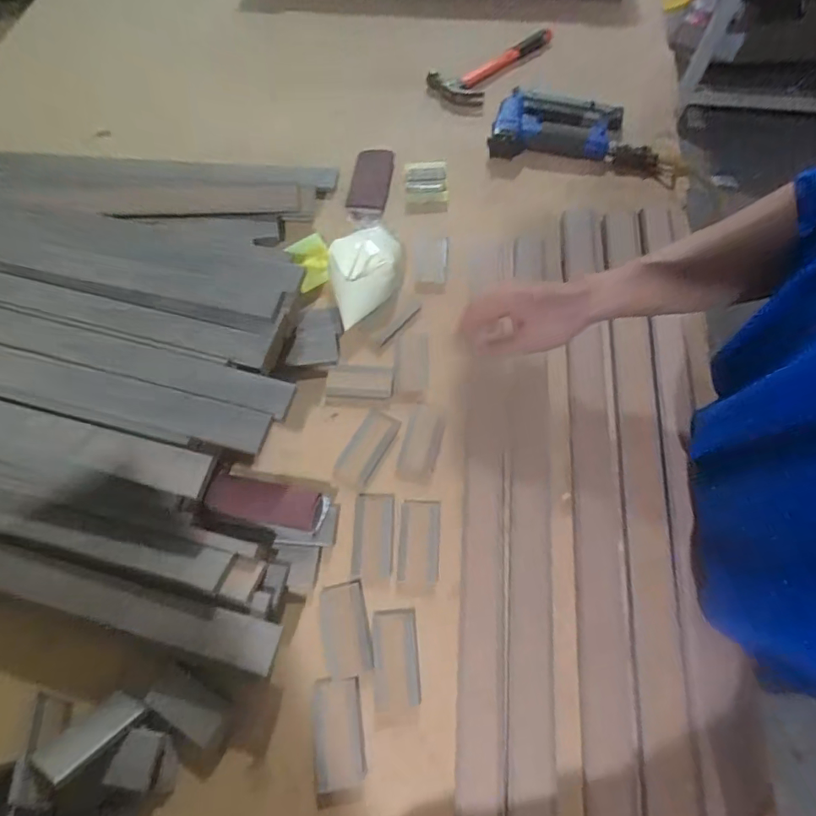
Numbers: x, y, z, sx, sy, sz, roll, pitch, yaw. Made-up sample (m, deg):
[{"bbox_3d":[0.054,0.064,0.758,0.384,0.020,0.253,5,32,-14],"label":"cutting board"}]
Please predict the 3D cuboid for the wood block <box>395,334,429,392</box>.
[{"bbox_3d":[0.005,-0.057,0.591,0.040,0.004,0.081,-1,64,1],"label":"wood block"}]

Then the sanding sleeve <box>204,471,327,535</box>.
[{"bbox_3d":[-0.146,0.100,0.505,0.120,0.038,0.046,7,65,5],"label":"sanding sleeve"}]

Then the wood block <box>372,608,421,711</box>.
[{"bbox_3d":[-0.012,0.235,0.451,0.041,0.009,0.082,-4,64,-1],"label":"wood block"}]

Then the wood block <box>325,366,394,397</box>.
[{"bbox_3d":[-0.059,-0.033,0.584,0.080,0.005,0.042,2,64,2],"label":"wood block"}]

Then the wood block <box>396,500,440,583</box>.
[{"bbox_3d":[0.012,0.139,0.504,0.041,0.006,0.083,3,64,3],"label":"wood block"}]

